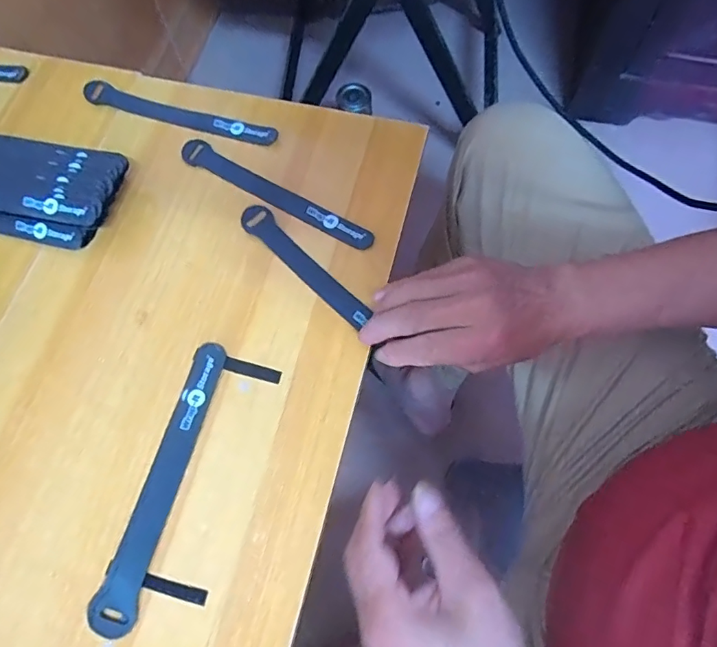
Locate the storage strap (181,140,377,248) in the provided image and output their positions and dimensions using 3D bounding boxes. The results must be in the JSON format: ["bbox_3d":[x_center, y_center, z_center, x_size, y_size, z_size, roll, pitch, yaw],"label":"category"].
[{"bbox_3d":[-0.075,-0.115,0.434,0.196,0.004,0.022,30,73,13],"label":"storage strap"}]

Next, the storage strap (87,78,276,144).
[{"bbox_3d":[-0.170,-0.199,0.469,0.193,0.008,0.021,17,81,8],"label":"storage strap"}]

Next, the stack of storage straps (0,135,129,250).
[{"bbox_3d":[-0.304,-0.121,0.430,0.202,0.034,0.085,13,70,7],"label":"stack of storage straps"}]

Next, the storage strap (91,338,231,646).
[{"bbox_3d":[-0.137,0.109,0.353,0.028,0.004,0.199,15,70,7],"label":"storage strap"}]

